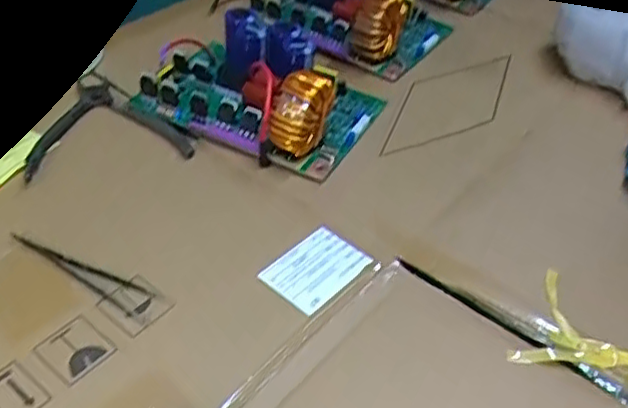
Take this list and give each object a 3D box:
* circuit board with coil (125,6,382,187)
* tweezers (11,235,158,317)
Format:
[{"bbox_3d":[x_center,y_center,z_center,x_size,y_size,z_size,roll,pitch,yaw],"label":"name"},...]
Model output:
[{"bbox_3d":[-0.048,-0.106,0.583,0.191,0.069,0.121,23,47,18],"label":"circuit board with coil"},{"bbox_3d":[-0.163,0.044,0.458,0.117,0.006,0.021,24,47,20],"label":"tweezers"}]

